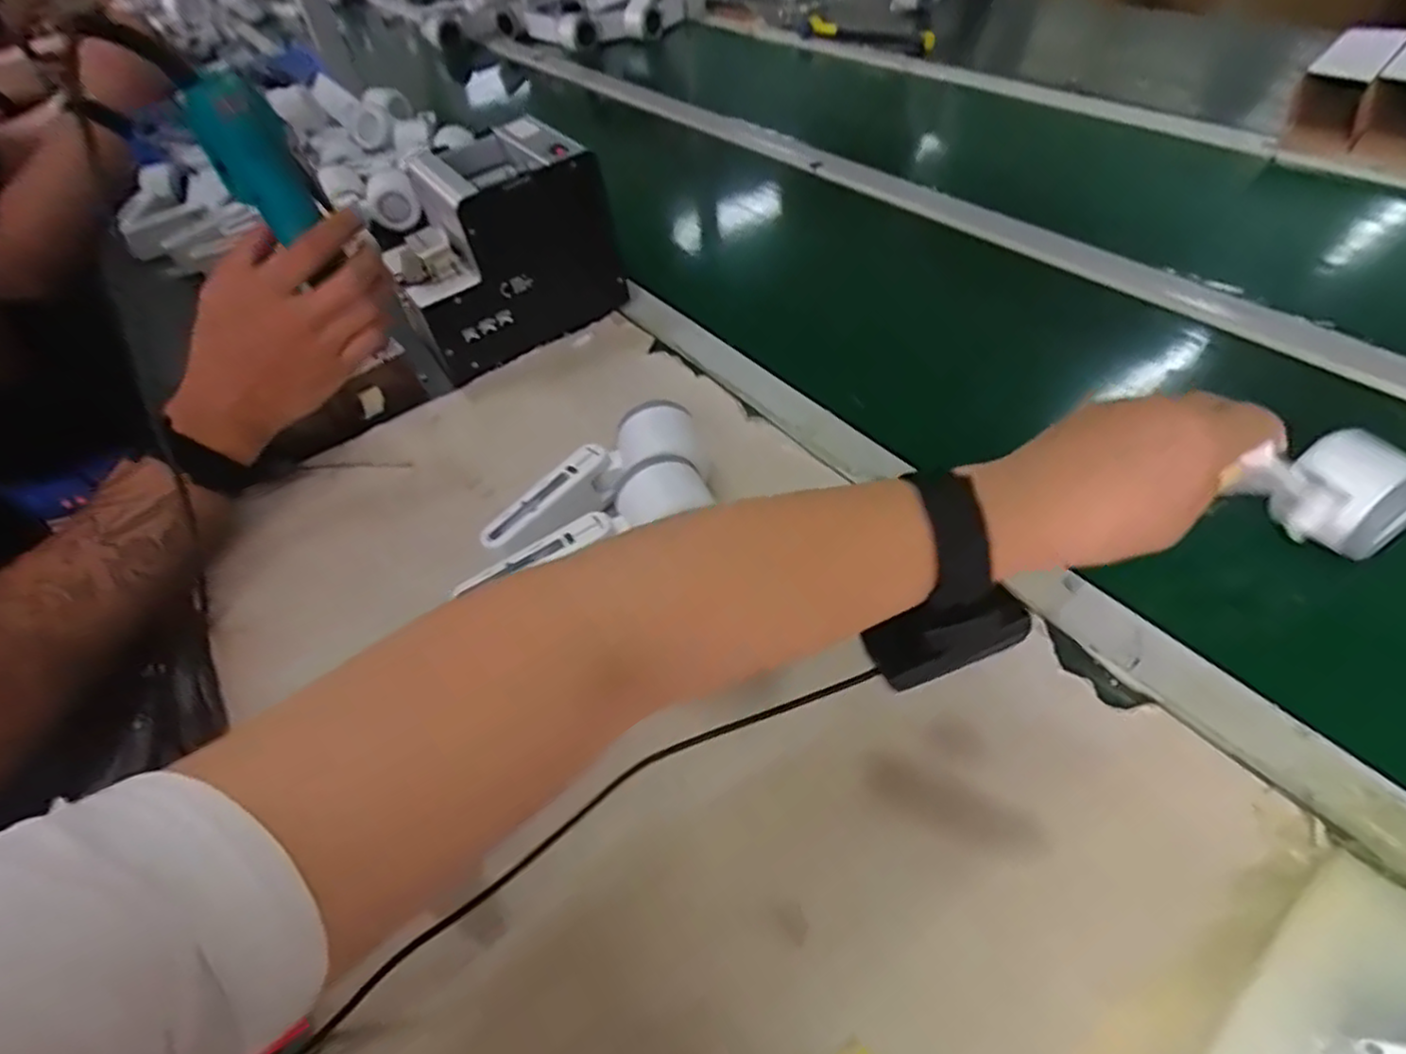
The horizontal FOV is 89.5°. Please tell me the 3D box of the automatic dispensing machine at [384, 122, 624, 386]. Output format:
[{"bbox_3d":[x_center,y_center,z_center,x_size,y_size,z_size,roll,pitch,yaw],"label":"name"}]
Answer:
[{"bbox_3d":[-0.189,-0.250,0.639,0.186,0.144,0.117,-33,52,-21],"label":"automatic dispensing machine"}]

